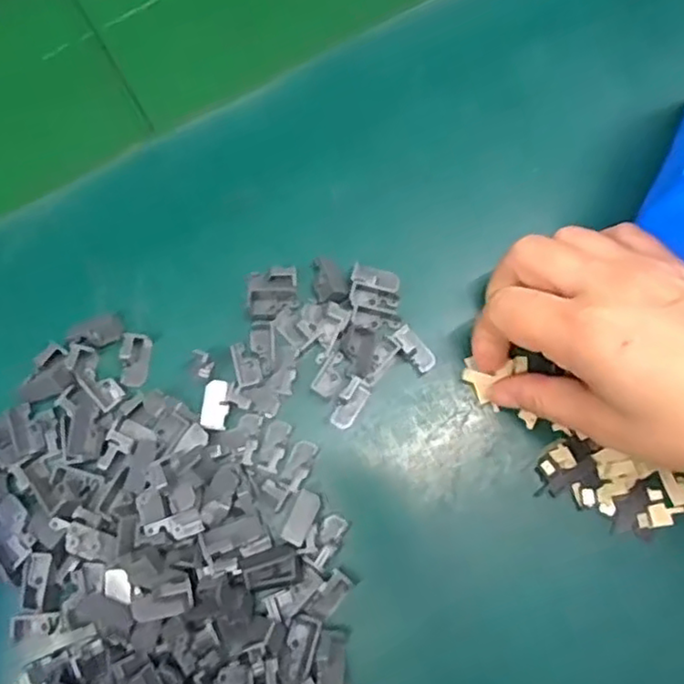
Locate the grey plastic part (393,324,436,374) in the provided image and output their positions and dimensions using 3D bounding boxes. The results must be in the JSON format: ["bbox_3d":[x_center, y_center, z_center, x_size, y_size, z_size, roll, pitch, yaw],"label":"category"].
[{"bbox_3d":[0.032,0.003,0.290,0.010,0.007,0.022,-43,102,-10],"label":"grey plastic part"}]

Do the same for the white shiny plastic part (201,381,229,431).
[{"bbox_3d":[-0.053,0.026,0.281,0.010,0.004,0.022,0,63,-1],"label":"white shiny plastic part"}]

